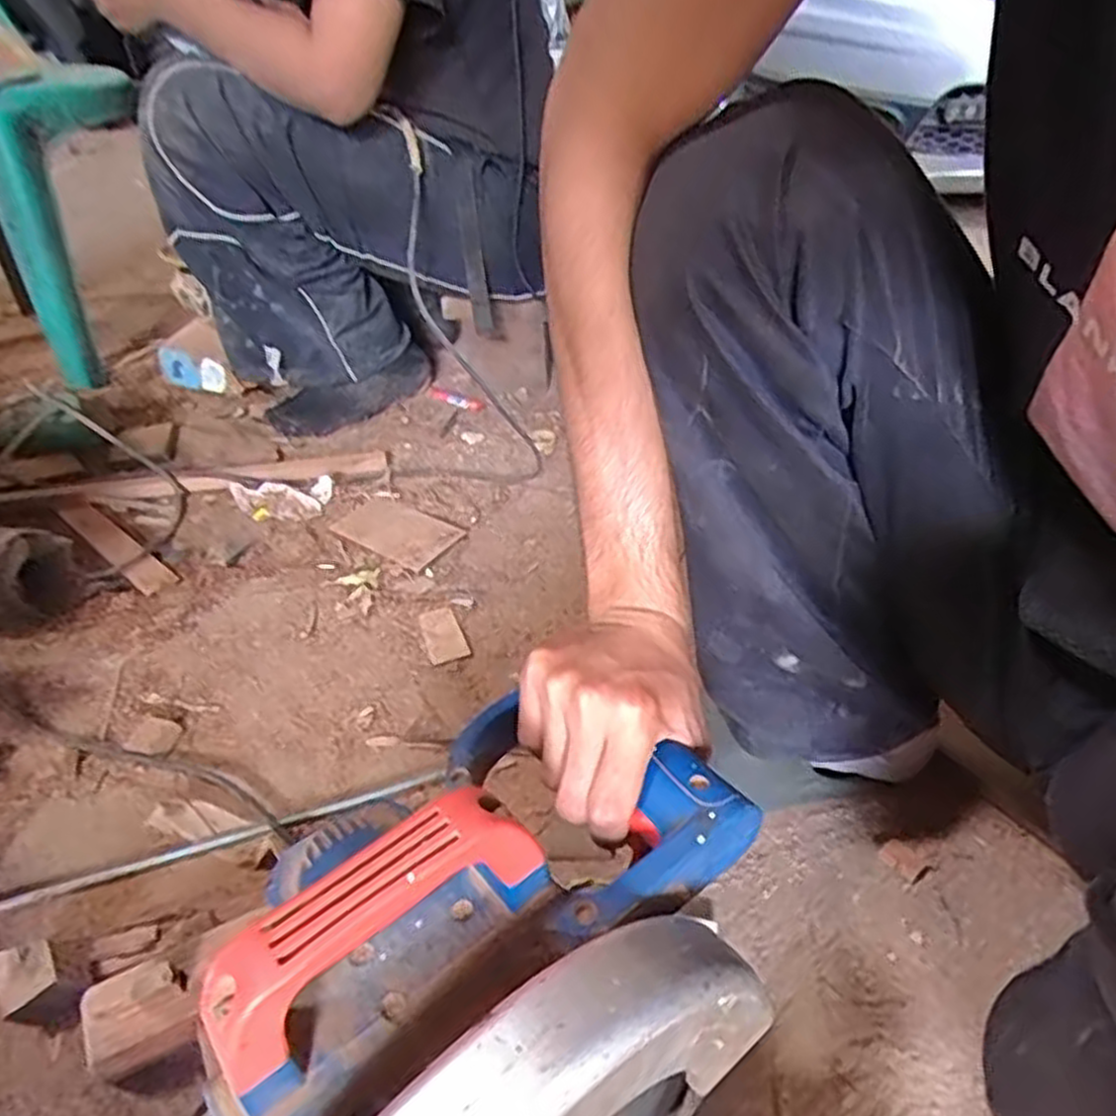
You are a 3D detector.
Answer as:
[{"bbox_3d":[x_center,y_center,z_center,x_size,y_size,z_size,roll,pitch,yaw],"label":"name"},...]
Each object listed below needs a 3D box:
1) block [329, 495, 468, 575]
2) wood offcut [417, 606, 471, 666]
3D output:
[{"bbox_3d":[-0.190,-0.035,0.935,0.151,0.010,0.096,22,42,28],"label":"block"},{"bbox_3d":[-0.116,0.076,0.791,0.039,0.005,0.076,-14,38,-17],"label":"wood offcut"}]

